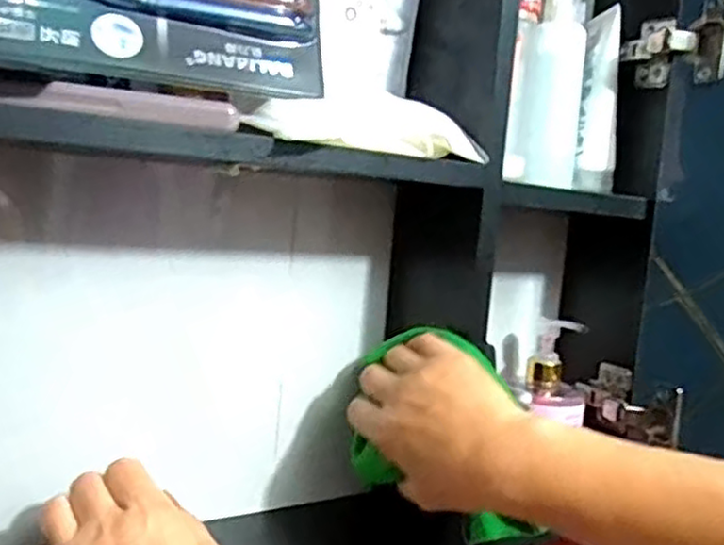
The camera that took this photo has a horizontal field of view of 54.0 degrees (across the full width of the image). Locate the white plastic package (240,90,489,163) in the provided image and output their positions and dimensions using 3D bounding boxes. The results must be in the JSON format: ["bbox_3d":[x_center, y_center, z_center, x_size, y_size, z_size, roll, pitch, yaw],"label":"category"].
[{"bbox_3d":[0.002,-0.092,0.434,0.146,0.039,0.066,1,6,-37],"label":"white plastic package"}]

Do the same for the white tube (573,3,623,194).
[{"bbox_3d":[0.195,-0.138,0.577,0.032,0.140,0.028,7,6,23],"label":"white tube"}]

